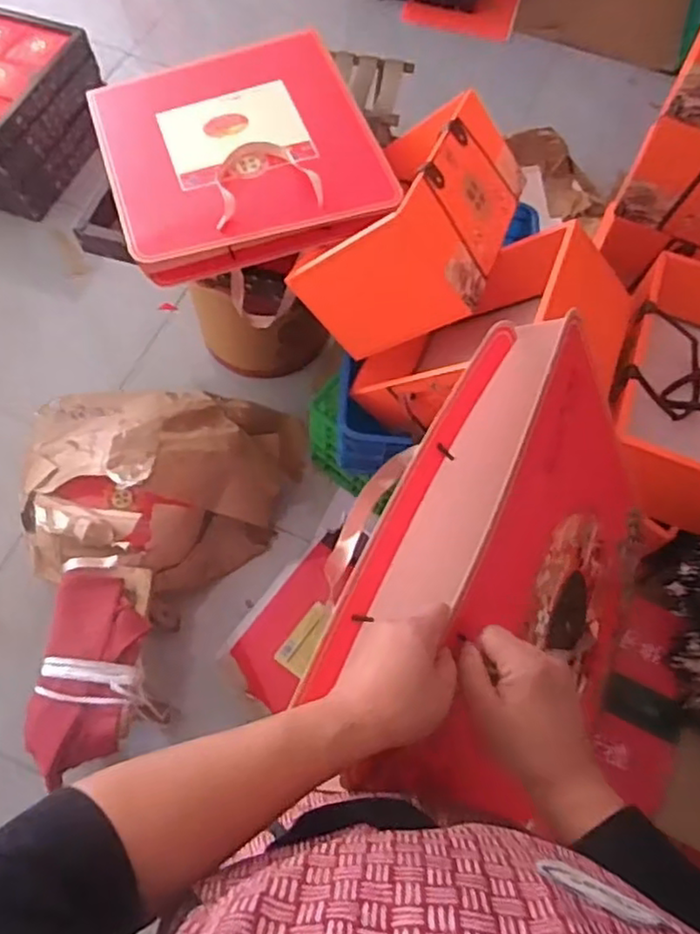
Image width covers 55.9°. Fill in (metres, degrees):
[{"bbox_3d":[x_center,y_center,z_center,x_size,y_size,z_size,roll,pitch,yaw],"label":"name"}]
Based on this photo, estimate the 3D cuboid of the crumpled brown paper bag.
[{"bbox_3d":[-0.358,0.039,1.312,0.532,0.225,0.420,-5,66,-4],"label":"crumpled brown paper bag"}]

